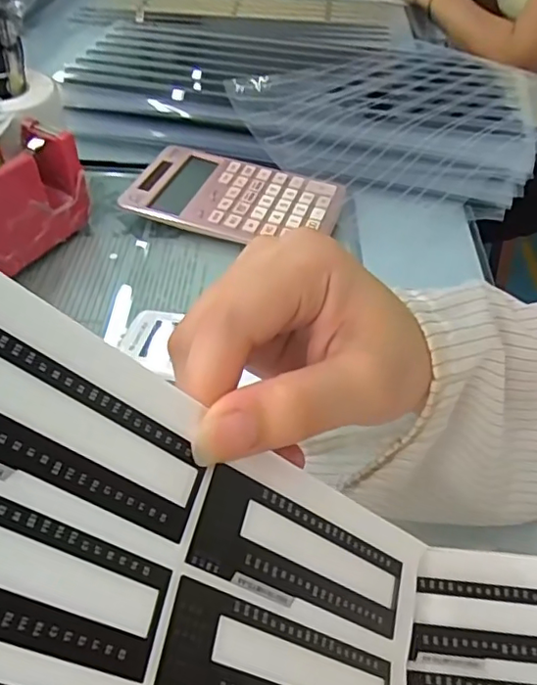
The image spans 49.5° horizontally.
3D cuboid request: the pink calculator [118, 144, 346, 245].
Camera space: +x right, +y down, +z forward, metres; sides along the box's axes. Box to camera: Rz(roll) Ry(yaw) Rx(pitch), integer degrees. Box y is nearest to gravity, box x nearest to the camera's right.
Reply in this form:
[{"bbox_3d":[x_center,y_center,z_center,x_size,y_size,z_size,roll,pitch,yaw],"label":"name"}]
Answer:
[{"bbox_3d":[-0.031,-0.130,0.511,0.185,0.015,0.111,15,48,11],"label":"pink calculator"}]

